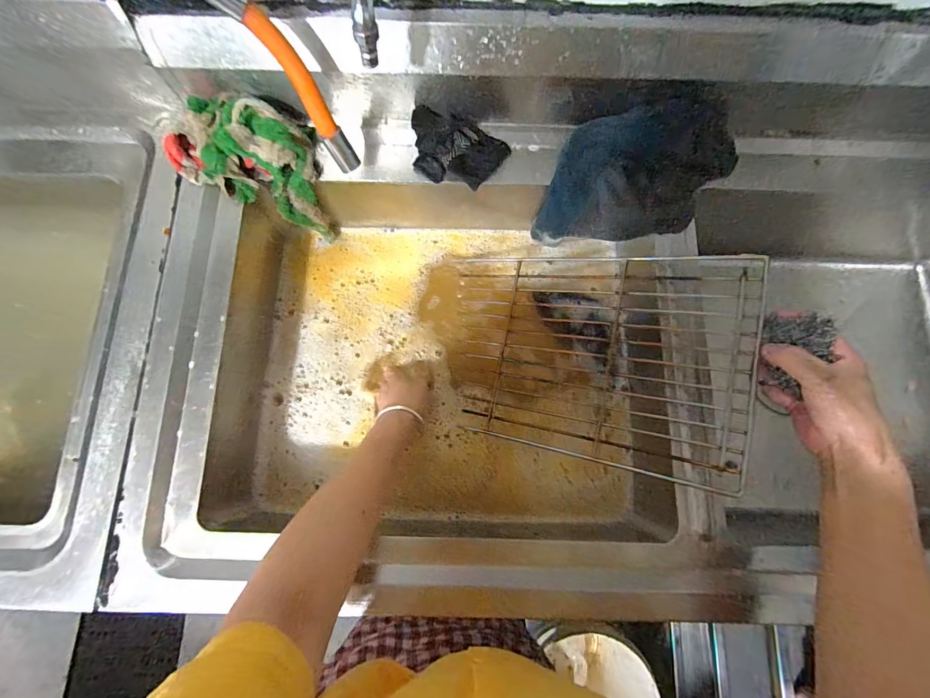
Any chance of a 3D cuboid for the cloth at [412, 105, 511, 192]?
[{"bbox_3d":[-0.010,-0.240,0.496,0.117,0.023,0.073,15,96,-4],"label":"cloth"}]

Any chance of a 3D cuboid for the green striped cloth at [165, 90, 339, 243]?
[{"bbox_3d":[-0.262,-0.216,0.533,0.164,0.183,0.092,6,77,1],"label":"green striped cloth"}]

